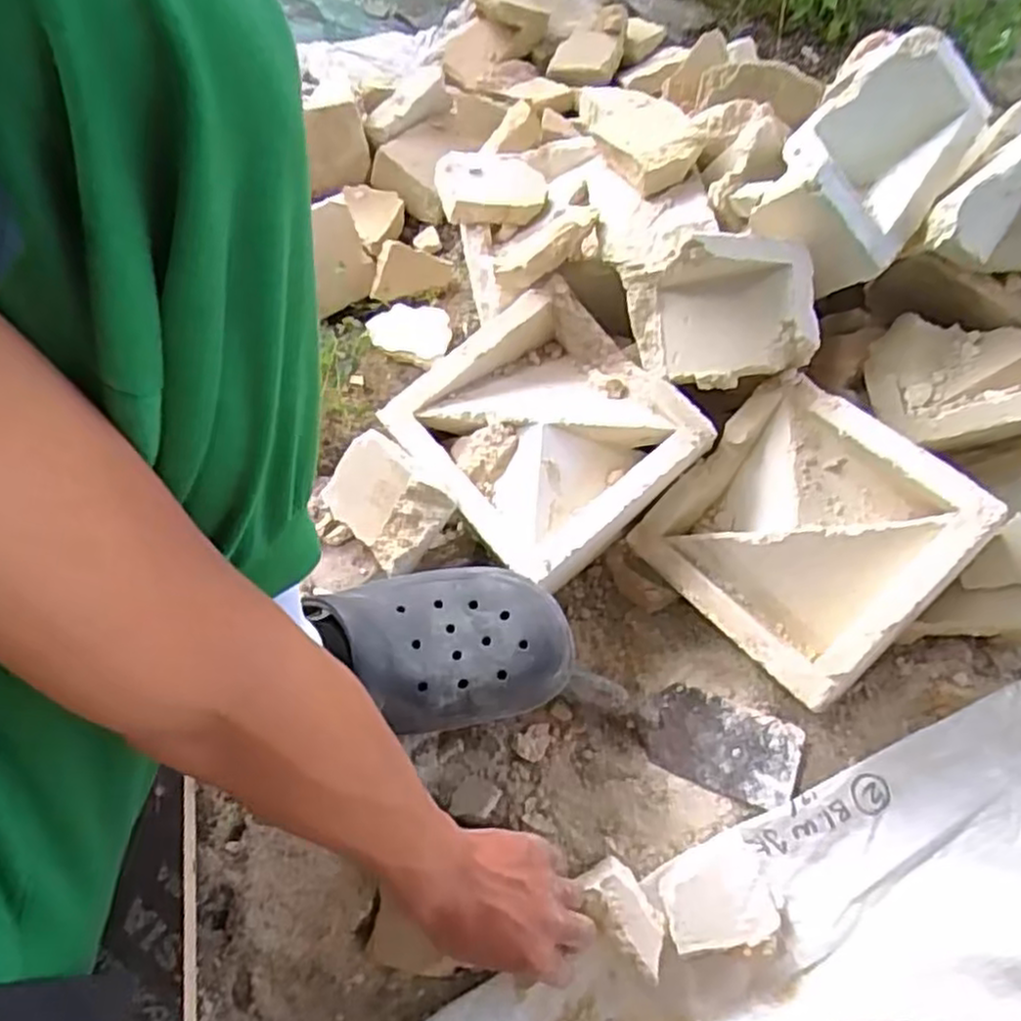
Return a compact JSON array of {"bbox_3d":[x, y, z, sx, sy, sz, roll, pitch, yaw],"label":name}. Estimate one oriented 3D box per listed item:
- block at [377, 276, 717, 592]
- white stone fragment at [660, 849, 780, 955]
[{"bbox_3d":[0.026,-0.070,0.631,0.201,0.070,0.213,-38,71,-16],"label":"block"},{"bbox_3d":[0.149,0.282,0.546,0.077,0.028,0.062,-6,62,0],"label":"white stone fragment"}]

